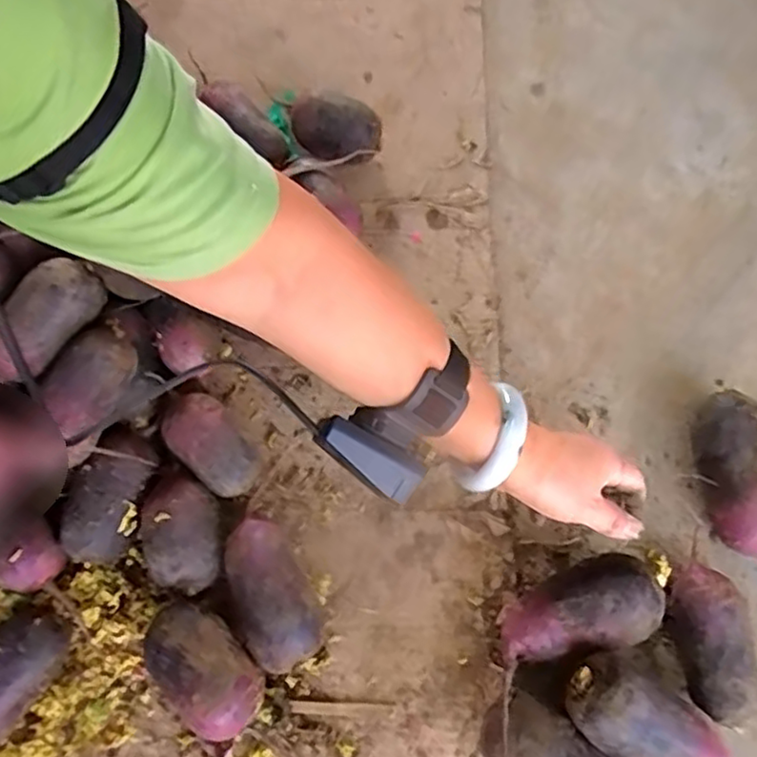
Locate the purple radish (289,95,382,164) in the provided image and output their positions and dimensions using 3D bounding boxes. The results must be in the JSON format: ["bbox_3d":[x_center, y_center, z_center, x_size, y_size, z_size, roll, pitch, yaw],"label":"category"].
[{"bbox_3d":[-0.042,-0.237,0.664,0.088,0.053,0.055,11,70,4],"label":"purple radish"}]

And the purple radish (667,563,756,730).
[{"bbox_3d":[0.253,0.201,0.514,0.046,0.049,0.109,-4,70,-2],"label":"purple radish"}]

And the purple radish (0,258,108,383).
[{"bbox_3d":[-0.253,-0.044,0.505,0.042,0.039,0.099,36,74,12],"label":"purple radish"}]

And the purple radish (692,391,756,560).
[{"bbox_3d":[0.289,0.079,0.554,0.054,0.060,0.135,-2,70,-1],"label":"purple radish"}]

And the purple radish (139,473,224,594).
[{"bbox_3d":[-0.151,0.120,0.527,0.058,0.056,0.089,-10,70,-4],"label":"purple radish"}]

